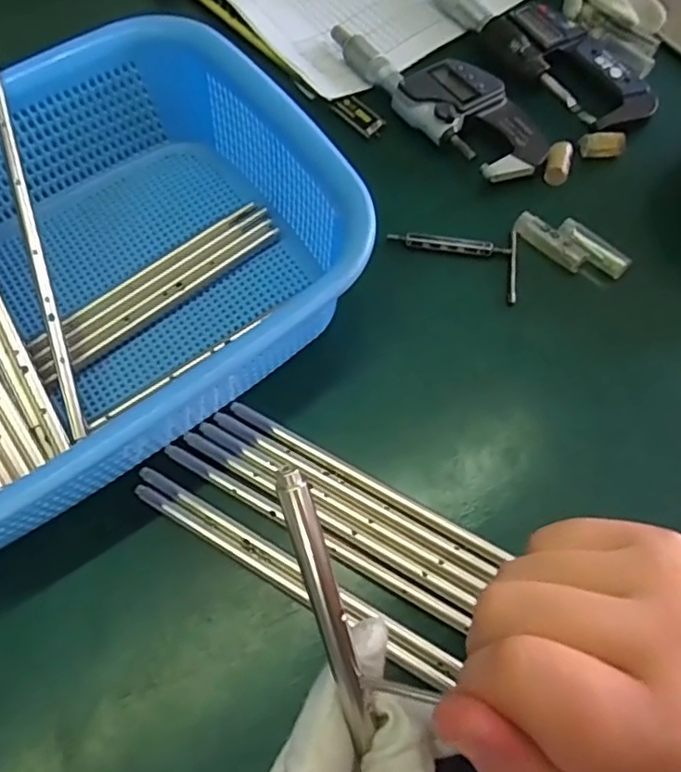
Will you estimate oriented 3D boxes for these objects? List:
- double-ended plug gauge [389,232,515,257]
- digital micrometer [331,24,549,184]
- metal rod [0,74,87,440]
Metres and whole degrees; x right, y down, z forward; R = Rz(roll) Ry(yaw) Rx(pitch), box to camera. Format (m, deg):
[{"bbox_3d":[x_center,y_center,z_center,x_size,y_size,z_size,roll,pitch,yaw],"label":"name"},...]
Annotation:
[{"bbox_3d":[0.061,-0.079,0.352,0.066,0.008,0.009,7,67,4],"label":"double-ended plug gauge"},{"bbox_3d":[0.059,-0.186,0.391,0.161,0.020,0.053,42,74,17],"label":"digital micrometer"},{"bbox_3d":[-0.152,-0.078,0.306,0.007,0.008,0.211,-15,87,-5],"label":"metal rod"}]

